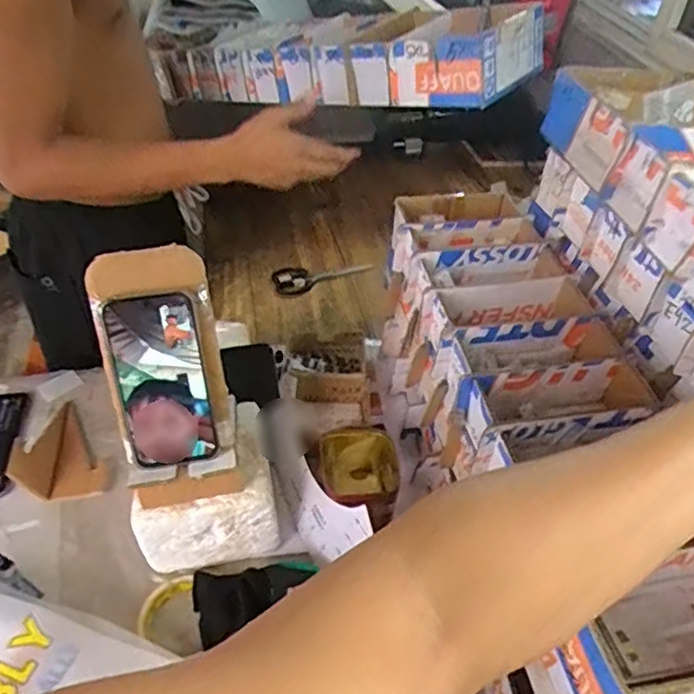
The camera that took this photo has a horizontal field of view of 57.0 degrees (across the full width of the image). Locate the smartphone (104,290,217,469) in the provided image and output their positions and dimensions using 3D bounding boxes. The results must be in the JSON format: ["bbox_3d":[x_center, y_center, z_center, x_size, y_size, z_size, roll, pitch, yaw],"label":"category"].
[{"bbox_3d":[-0.165,0.033,0.573,0.073,0.165,0.010,-9,23,-11],"label":"smartphone"}]

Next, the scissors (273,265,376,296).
[{"bbox_3d":[-0.039,-0.124,1.137,0.181,0.009,0.074,-7,43,-10],"label":"scissors"}]

